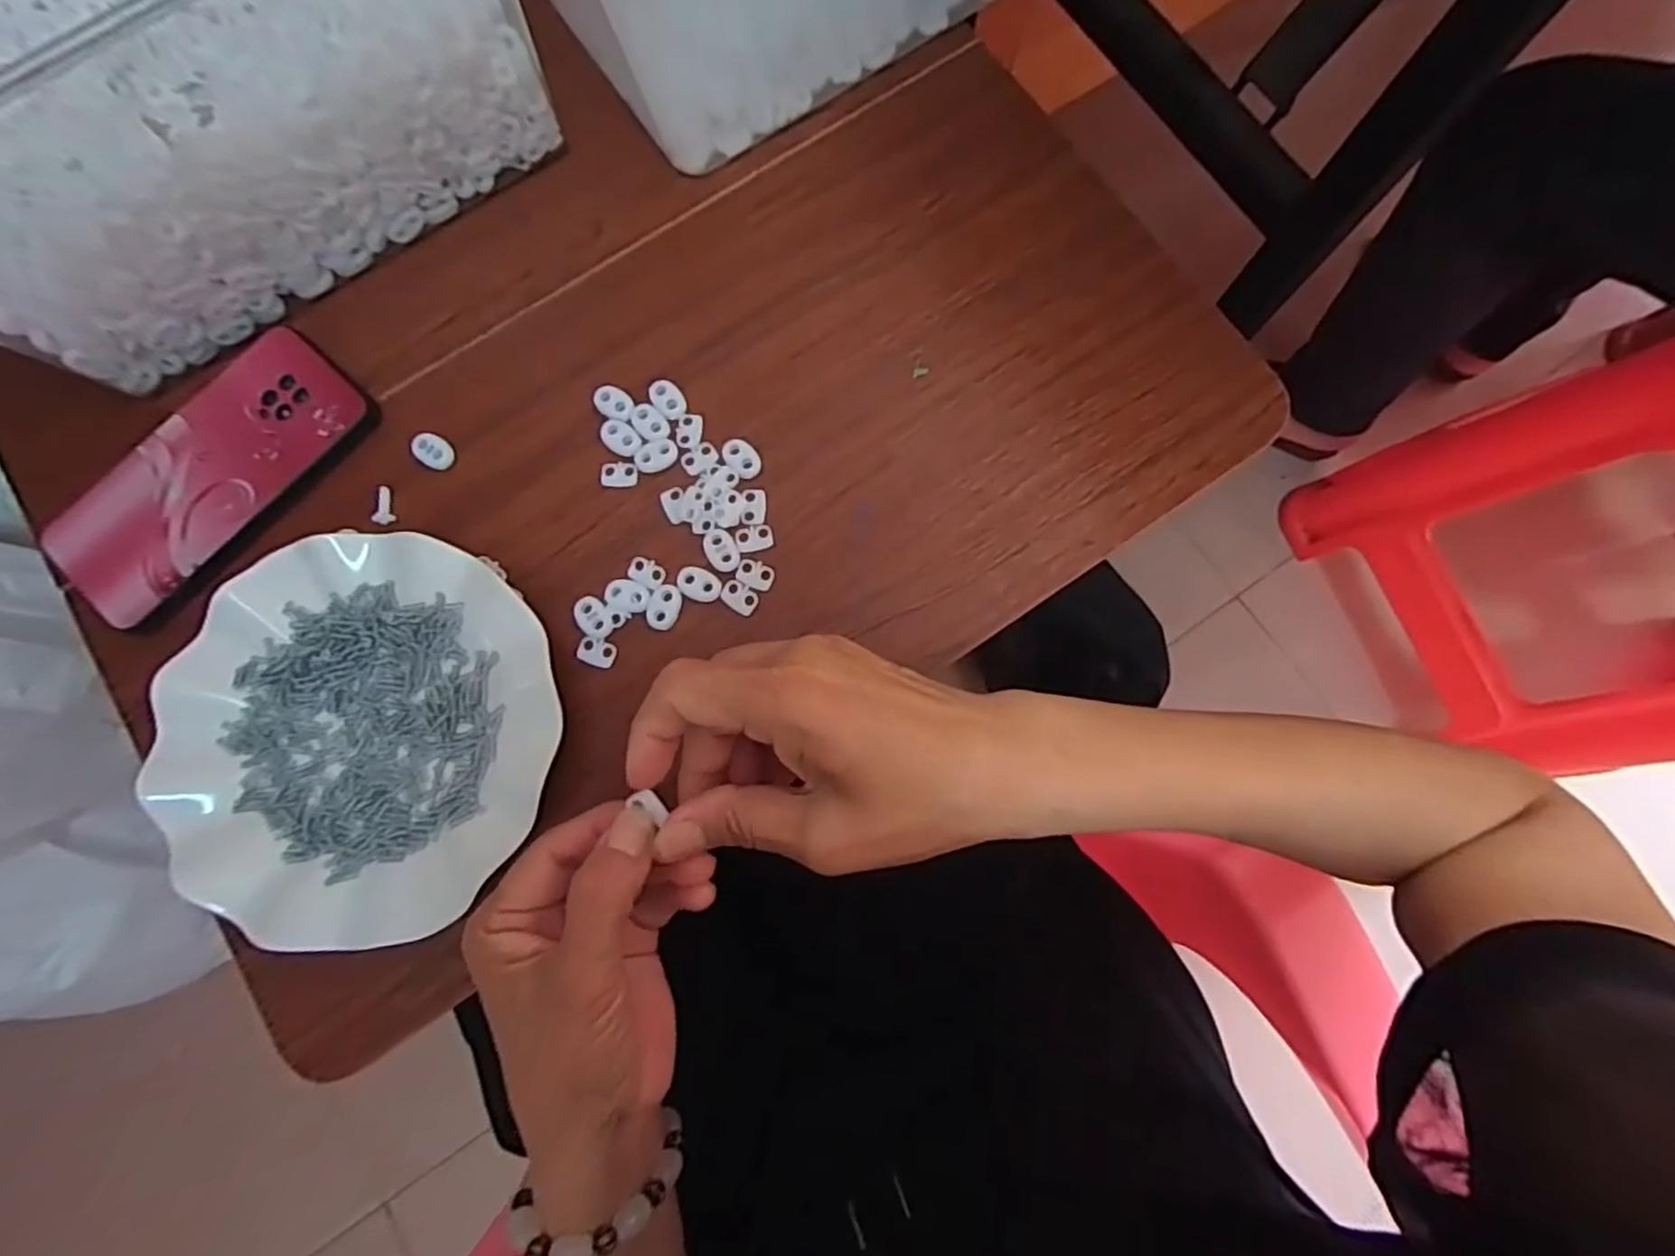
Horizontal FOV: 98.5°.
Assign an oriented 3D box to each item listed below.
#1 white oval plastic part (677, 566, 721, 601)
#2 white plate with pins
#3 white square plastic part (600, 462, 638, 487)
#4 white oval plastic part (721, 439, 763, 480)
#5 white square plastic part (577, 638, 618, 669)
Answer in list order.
[{"bbox_3d":[-0.069,-0.022,0.359,0.022,0.004,0.015,24,81,5],"label":"white oval plastic part"},{"bbox_3d":[-0.221,0.049,0.338,0.179,0.022,0.179,0,80,1],"label":"white plate with pins"},{"bbox_3d":[-0.113,-0.079,0.375,0.018,0.004,0.013,1,80,1],"label":"white square plastic part"},{"bbox_3d":[-0.049,-0.088,0.372,0.016,0.004,0.023,-45,83,-6],"label":"white oval plastic part"},{"bbox_3d":[-0.119,0.012,0.357,0.017,0.006,0.013,17,81,3],"label":"white square plastic part"}]

